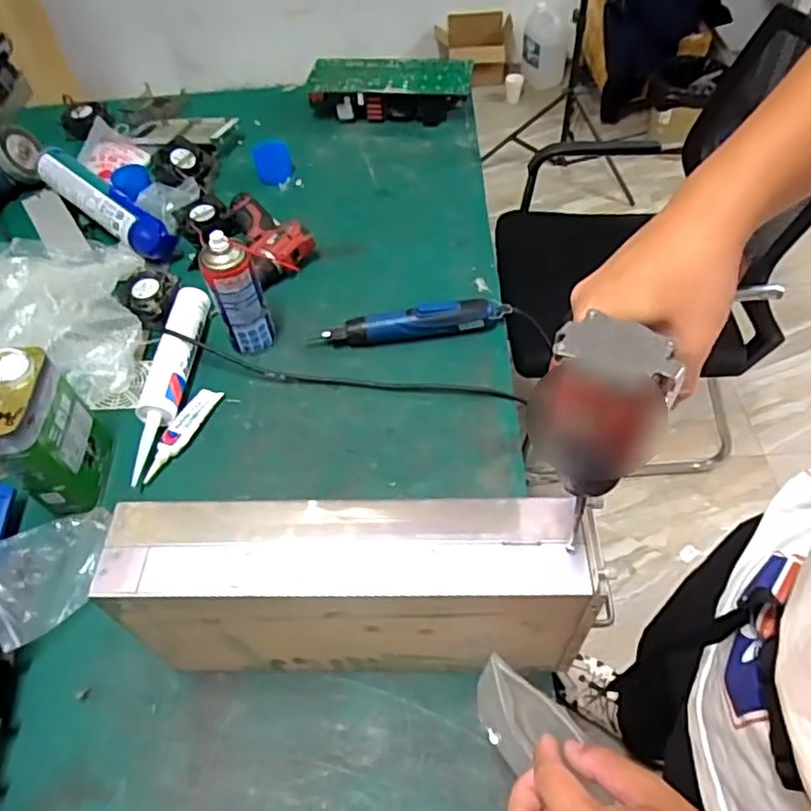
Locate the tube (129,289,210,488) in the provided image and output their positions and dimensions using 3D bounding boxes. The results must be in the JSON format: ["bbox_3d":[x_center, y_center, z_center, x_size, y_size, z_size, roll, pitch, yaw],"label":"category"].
[{"bbox_3d":[-0.320,-0.038,0.858,0.051,0.042,0.304,1,53,5],"label":"tube"}]

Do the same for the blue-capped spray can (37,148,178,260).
[{"bbox_3d":[-0.502,-0.343,1.056,0.315,0.052,0.069,34,63,26],"label":"blue-capped spray can"}]

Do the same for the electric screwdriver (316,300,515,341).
[{"bbox_3d":[0.016,-0.119,0.906,0.258,0.051,0.034,-7,53,0],"label":"electric screwdriver"}]

